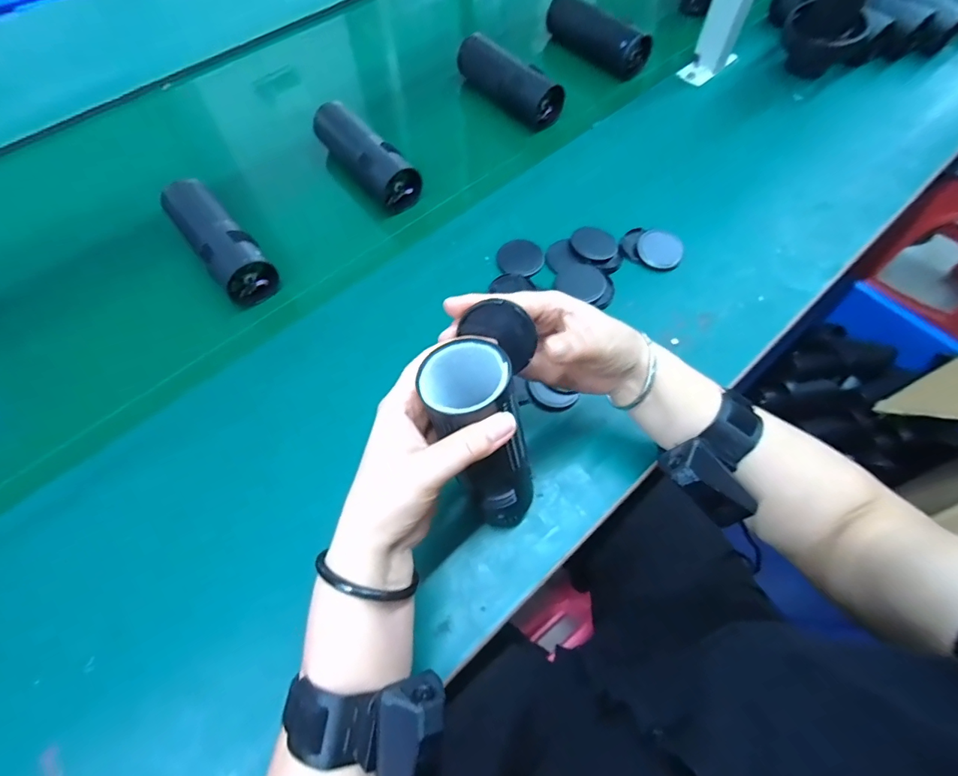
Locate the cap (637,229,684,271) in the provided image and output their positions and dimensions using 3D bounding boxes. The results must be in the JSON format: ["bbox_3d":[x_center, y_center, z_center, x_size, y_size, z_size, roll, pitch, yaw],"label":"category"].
[{"bbox_3d":[0.198,-0.151,0.508,0.049,0.011,0.047,0,64,0],"label":"cap"}]

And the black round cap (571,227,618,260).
[{"bbox_3d":[0.128,-0.160,0.512,0.049,0.009,0.050,0,64,0],"label":"black round cap"}]

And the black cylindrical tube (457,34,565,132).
[{"bbox_3d":[0.037,-0.419,0.629,0.054,0.053,0.175,-37,70,-17],"label":"black cylindrical tube"}]

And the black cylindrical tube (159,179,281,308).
[{"bbox_3d":[-0.292,-0.168,0.514,0.053,0.049,0.172,-38,70,-17],"label":"black cylindrical tube"}]

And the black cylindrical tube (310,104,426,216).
[{"bbox_3d":[-0.145,-0.286,0.571,0.051,0.052,0.177,-38,70,-17],"label":"black cylindrical tube"}]

